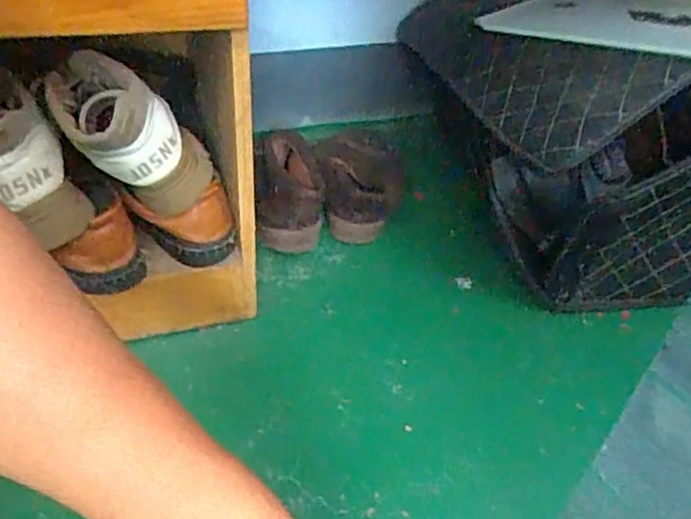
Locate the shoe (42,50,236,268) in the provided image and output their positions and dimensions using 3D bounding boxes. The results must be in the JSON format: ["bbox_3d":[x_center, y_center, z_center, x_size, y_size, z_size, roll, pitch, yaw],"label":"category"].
[{"bbox_3d":[-0.186,-0.087,0.626,0.092,0.234,0.103,-19,33,19],"label":"shoe"}]

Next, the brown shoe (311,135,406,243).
[{"bbox_3d":[0.022,-0.120,0.931,0.120,0.078,0.243,6,38,2],"label":"brown shoe"}]

